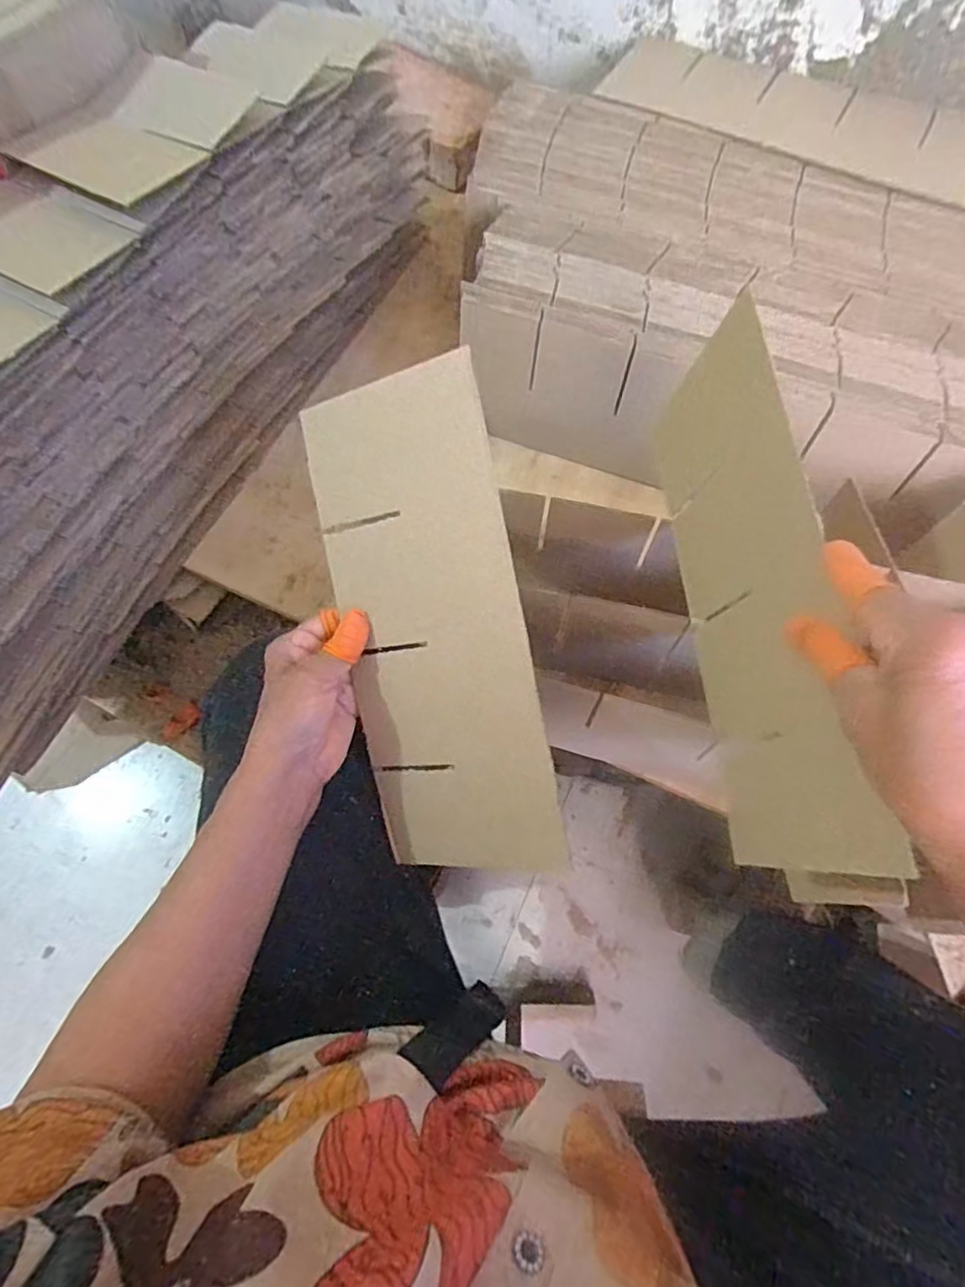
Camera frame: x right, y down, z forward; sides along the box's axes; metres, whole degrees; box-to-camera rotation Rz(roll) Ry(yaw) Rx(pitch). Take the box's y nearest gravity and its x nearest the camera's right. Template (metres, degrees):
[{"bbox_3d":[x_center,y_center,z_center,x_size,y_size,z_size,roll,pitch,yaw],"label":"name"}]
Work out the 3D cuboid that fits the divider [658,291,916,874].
[{"bbox_3d":[0.159,-0.033,0.370,0.010,0.139,0.312,-4,72,-10],"label":"divider"}]

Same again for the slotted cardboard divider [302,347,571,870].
[{"bbox_3d":[-0.031,-0.005,0.401,0.132,0.007,0.313,-7,99,27],"label":"slotted cardboard divider"}]

